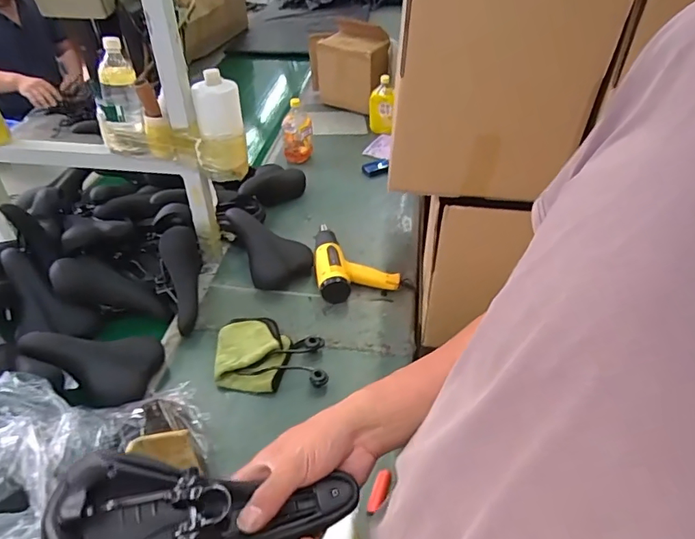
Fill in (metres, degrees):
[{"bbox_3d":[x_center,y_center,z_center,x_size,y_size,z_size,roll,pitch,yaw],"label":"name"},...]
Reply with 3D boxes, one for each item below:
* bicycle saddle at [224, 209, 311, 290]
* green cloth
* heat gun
[{"bbox_3d":[-0.194,-0.064,1.248,0.154,0.081,0.246,-17,43,-20],"label":"bicycle saddle"},{"bbox_3d":[-0.195,0.164,1.015,0.149,0.037,0.195,-5,40,-7],"label":"green cloth"},{"bbox_3d":[0.016,-0.030,1.218,0.199,0.070,0.248,-4,40,-7],"label":"heat gun"}]

